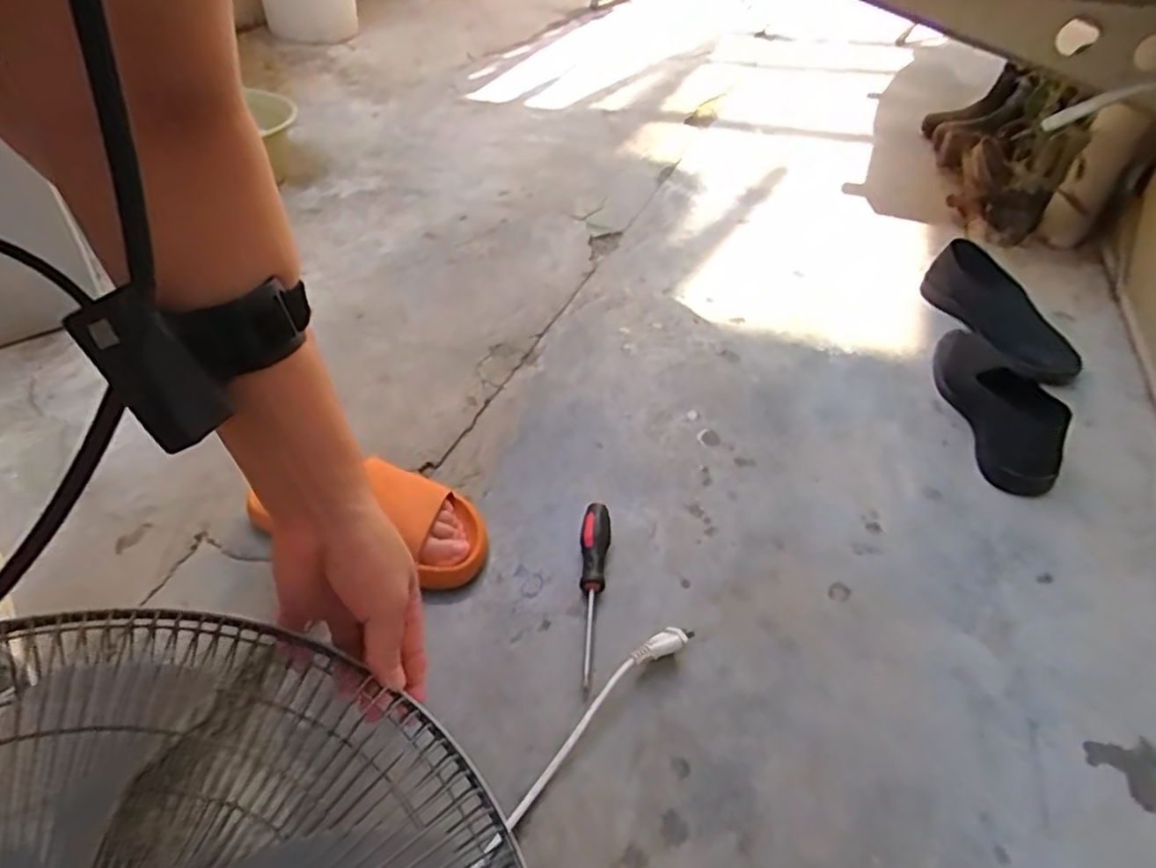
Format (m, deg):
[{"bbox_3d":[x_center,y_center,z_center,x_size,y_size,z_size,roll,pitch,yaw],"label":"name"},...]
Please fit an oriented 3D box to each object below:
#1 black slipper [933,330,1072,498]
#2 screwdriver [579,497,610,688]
[{"bbox_3d":[0.502,-0.047,0.810,0.077,0.080,0.272,1,43,1],"label":"black slipper"},{"bbox_3d":[0.011,0.144,0.631,0.027,0.031,0.181,5,43,5],"label":"screwdriver"}]

